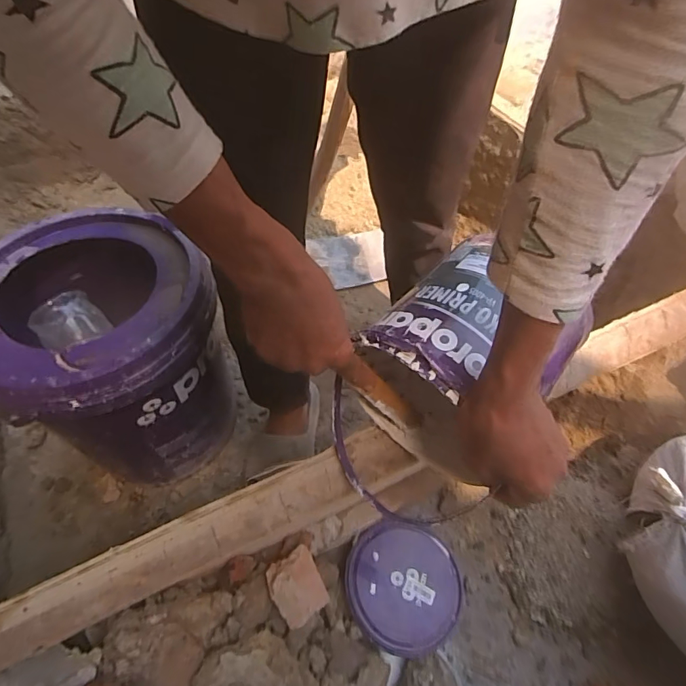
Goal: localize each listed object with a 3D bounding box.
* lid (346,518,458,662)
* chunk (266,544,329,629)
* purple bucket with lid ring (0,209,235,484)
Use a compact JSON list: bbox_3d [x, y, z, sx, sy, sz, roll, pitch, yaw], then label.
[{"bbox_3d":[0.088,0.358,0.663,0.164,0.035,0.164,-1,55,2],"label":"lid"},{"bbox_3d":[-0.062,0.315,0.585,0.068,0.049,0.084,-29,59,-16],"label":"chunk"},{"bbox_3d":[-0.324,0.027,0.687,0.273,0.337,0.294,-1,55,2],"label":"purple bucket with lid ring"}]

